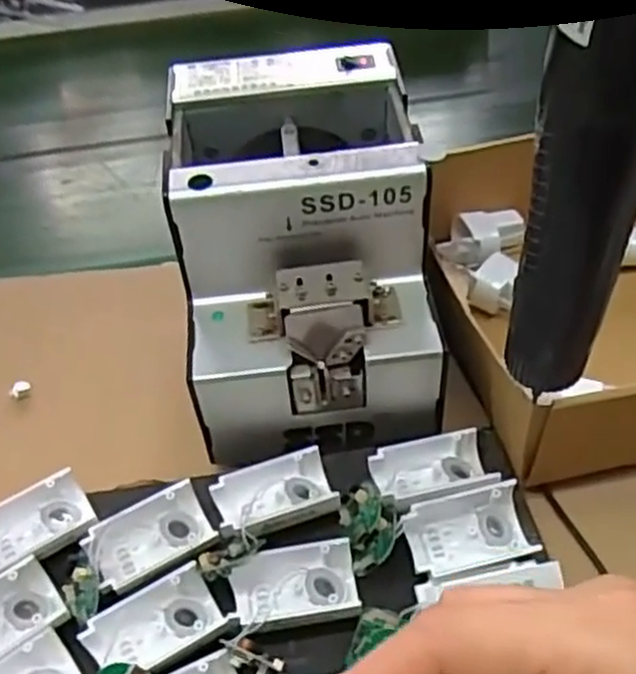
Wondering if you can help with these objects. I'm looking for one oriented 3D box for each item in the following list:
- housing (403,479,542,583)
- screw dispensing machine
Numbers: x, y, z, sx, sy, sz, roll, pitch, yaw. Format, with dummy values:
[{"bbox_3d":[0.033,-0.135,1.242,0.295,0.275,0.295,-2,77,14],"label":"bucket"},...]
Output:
[{"bbox_3d":[0.072,0.092,0.363,0.057,0.019,0.033,-13,47,-8],"label":"housing"},{"bbox_3d":[-0.008,-0.050,0.417,0.123,0.134,0.168,-7,46,-2],"label":"screw dispensing machine"}]

